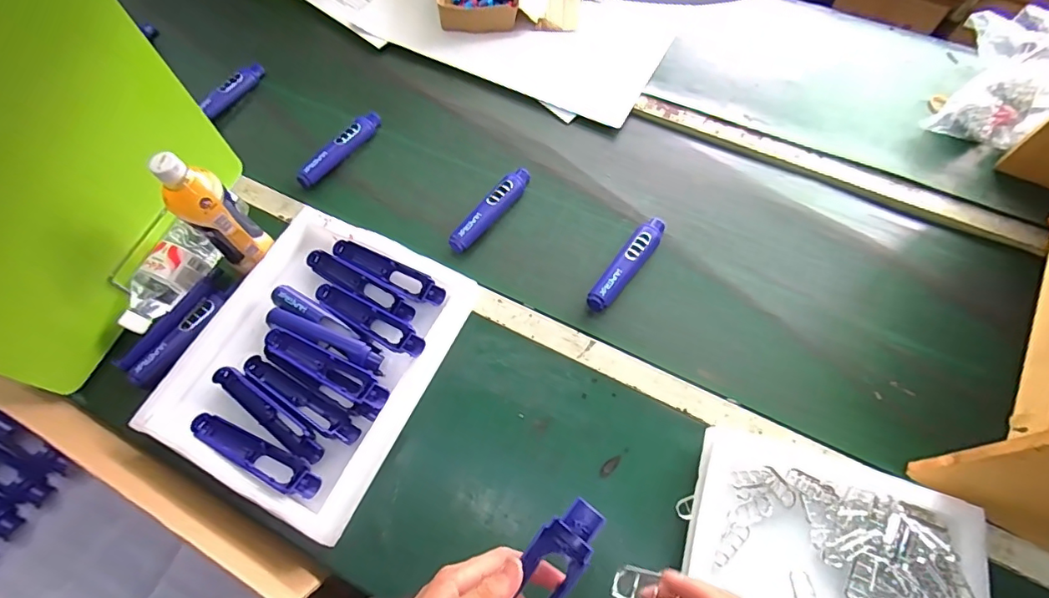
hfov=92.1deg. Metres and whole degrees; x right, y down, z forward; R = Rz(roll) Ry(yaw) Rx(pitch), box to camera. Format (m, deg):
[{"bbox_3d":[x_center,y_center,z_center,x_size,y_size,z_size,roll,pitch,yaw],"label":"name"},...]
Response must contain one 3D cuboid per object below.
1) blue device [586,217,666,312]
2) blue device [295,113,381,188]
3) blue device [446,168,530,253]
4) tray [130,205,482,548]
[{"bbox_3d":[0.148,-0.054,0.719,0.039,0.029,0.177,34,72,16],"label":"blue device"},{"bbox_3d":[-0.294,-0.242,0.813,0.025,0.037,0.177,33,71,15],"label":"blue device"},{"bbox_3d":[-0.048,-0.135,0.765,0.032,0.042,0.172,33,71,15],"label":"blue device"},{"bbox_3d":[-0.264,0.067,0.648,0.285,0.054,0.355,23,69,12],"label":"tray"}]

